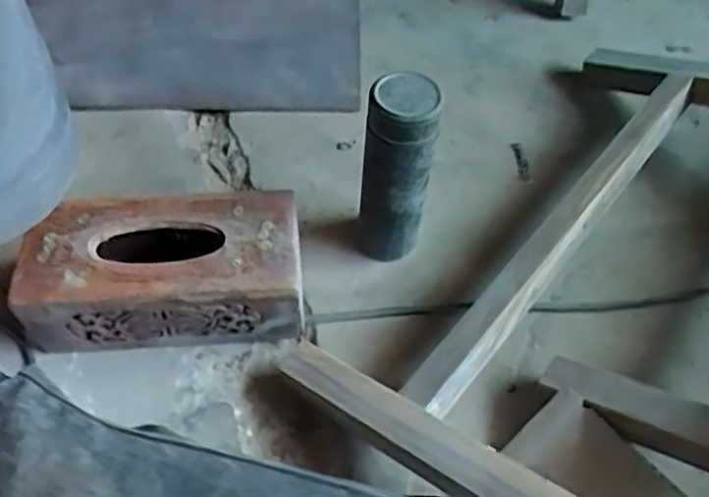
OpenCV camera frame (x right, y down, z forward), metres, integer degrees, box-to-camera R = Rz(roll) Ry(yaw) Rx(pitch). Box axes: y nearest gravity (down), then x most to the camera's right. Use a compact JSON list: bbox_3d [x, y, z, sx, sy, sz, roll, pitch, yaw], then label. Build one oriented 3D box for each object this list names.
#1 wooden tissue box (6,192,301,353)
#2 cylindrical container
[{"bbox_3d":[-0.182,0.026,0.675,0.254,0.112,0.137,-8,56,-7],"label":"wooden tissue box"},{"bbox_3d":[0.044,-0.075,0.690,0.068,0.222,0.065,1,55,-1],"label":"cylindrical container"}]

